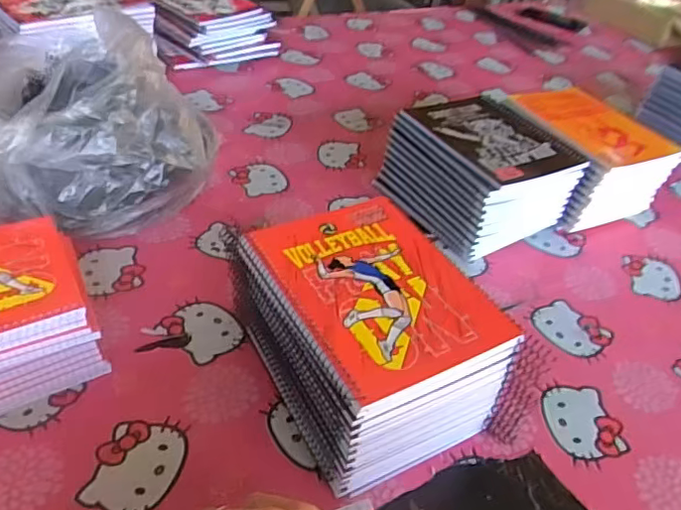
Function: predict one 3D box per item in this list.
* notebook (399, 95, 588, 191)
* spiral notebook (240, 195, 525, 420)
[{"bbox_3d":[0.187,-0.155,0.744,0.152,0.011,0.202,-17,46,-27],"label":"notebook"},{"bbox_3d":[0.026,0.024,0.471,0.152,0.016,0.199,-16,44,-26],"label":"spiral notebook"}]

